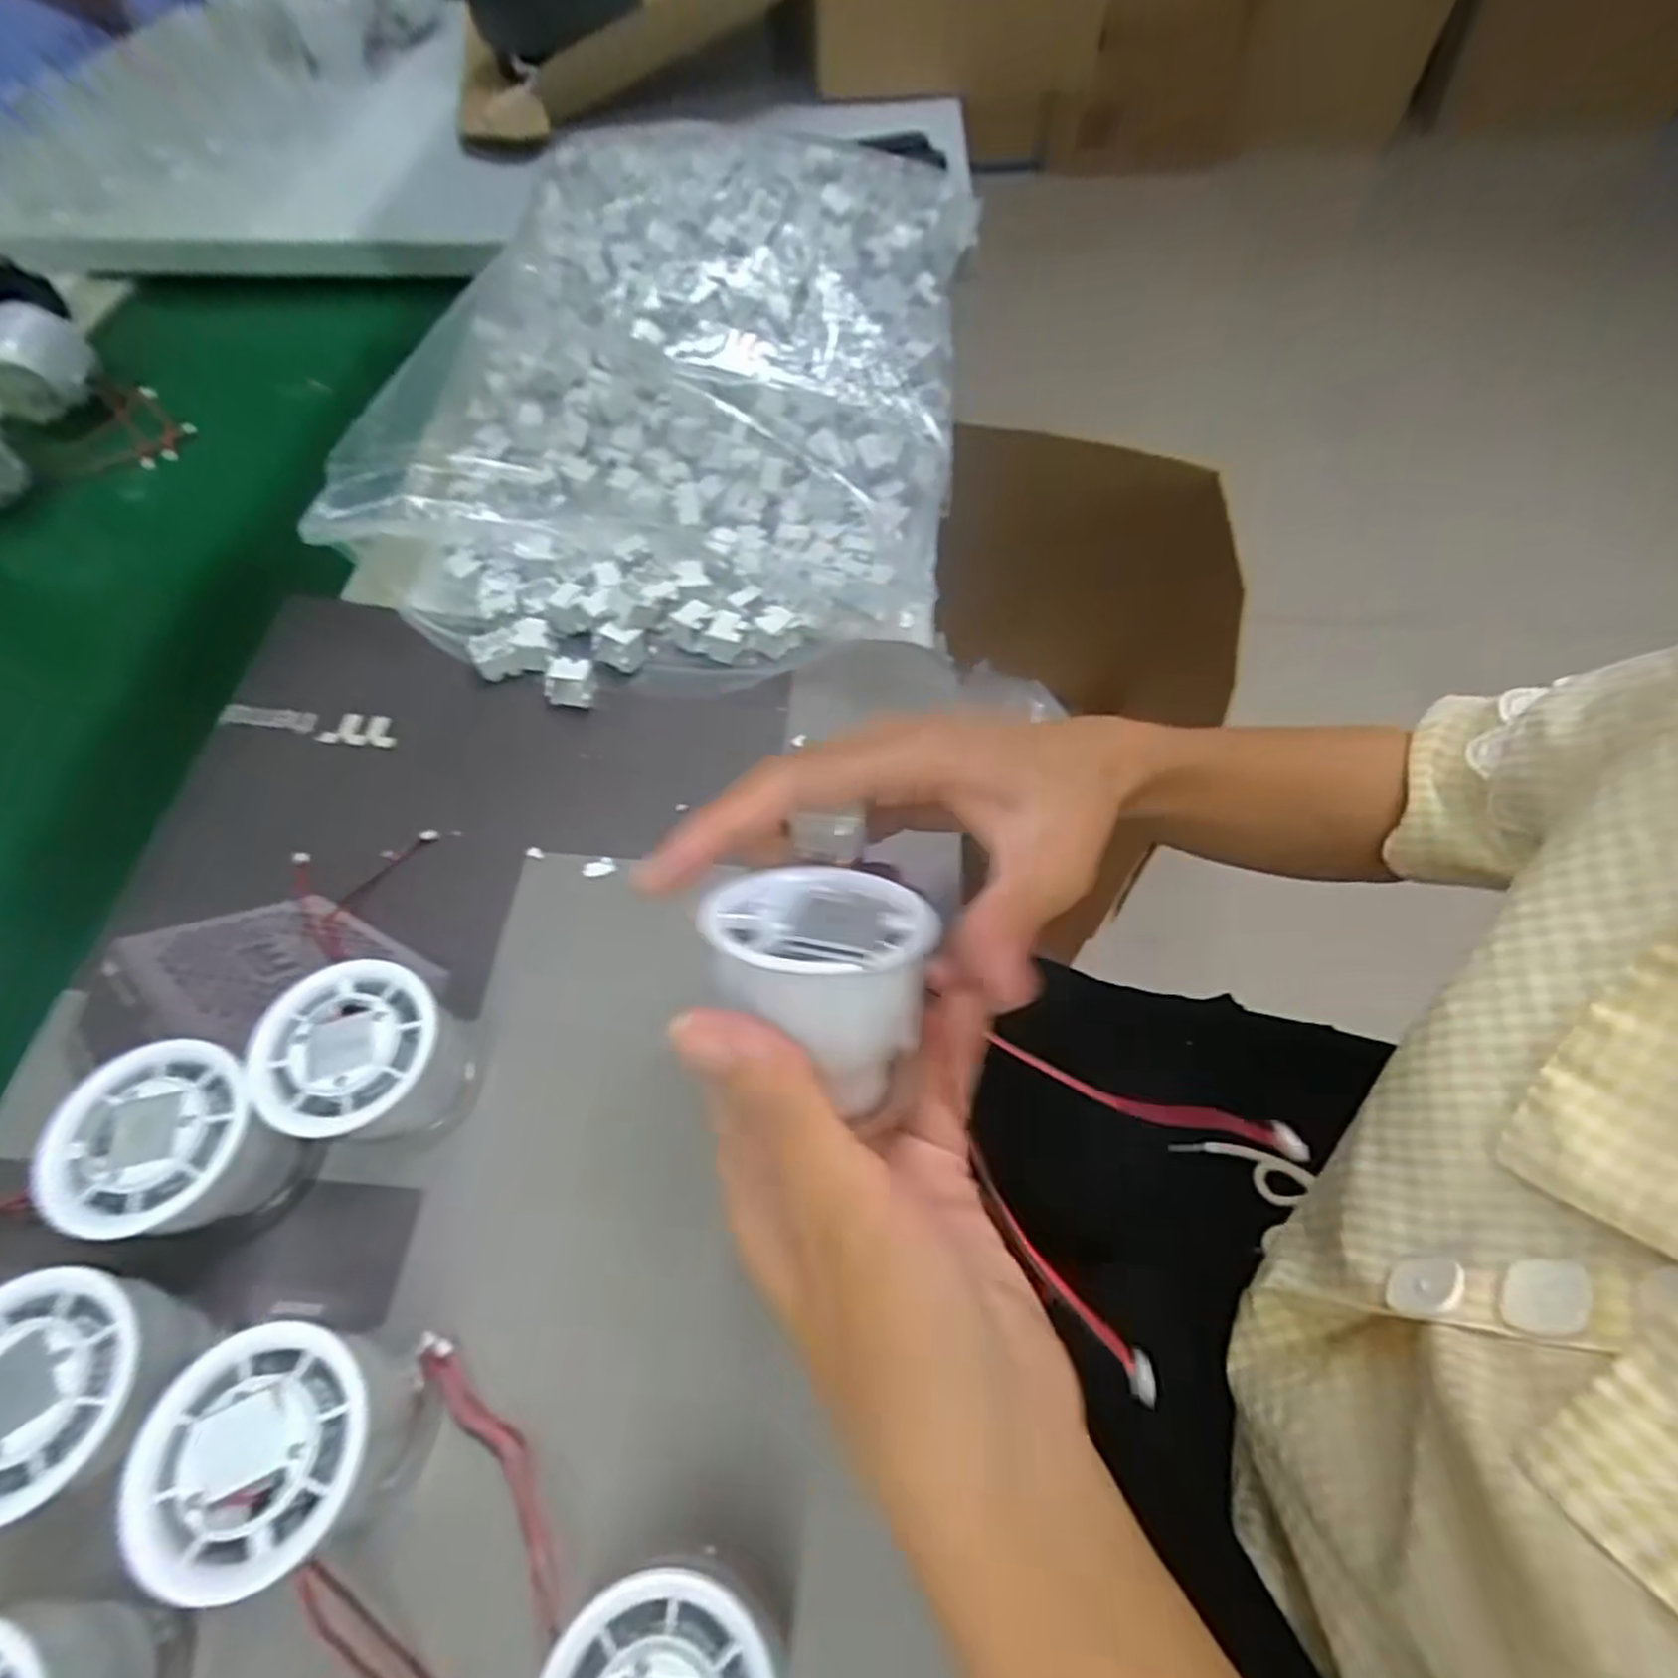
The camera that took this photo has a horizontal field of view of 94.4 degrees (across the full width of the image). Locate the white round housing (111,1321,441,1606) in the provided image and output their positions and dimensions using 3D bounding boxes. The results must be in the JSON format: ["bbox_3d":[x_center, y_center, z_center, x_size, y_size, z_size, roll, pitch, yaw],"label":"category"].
[{"bbox_3d":[-0.154,0.176,0.229,0.061,0.065,0.055,-1,60,-1],"label":"white round housing"}]

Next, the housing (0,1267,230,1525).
[{"bbox_3d":[-0.223,0.161,0.229,0.057,0.052,0.055,0,60,0],"label":"housing"}]

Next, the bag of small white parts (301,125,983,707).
[{"bbox_3d":[-0.091,-0.260,0.451,0.321,0.114,0.386,4,60,2],"label":"bag of small white parts"}]

